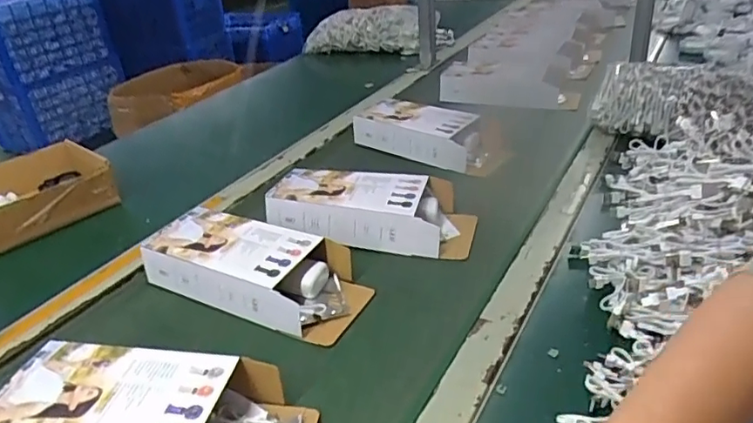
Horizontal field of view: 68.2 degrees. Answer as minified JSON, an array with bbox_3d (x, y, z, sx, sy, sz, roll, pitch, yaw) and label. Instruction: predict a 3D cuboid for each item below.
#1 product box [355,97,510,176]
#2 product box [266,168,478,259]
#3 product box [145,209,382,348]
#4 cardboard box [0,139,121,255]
[{"bbox_3d":[0.088,-0.125,0.906,0.254,0.068,0.108,13,35,33],"label":"product box"},{"bbox_3d":[-0.006,-0.003,0.709,0.255,0.066,0.108,4,31,21],"label":"product box"},{"bbox_3d":[-0.133,0.063,0.622,0.250,0.065,0.109,7,32,26],"label":"product box"},{"bbox_3d":[-0.516,-0.024,0.821,0.209,0.065,0.179,-26,39,-33],"label":"cardboard box"}]

